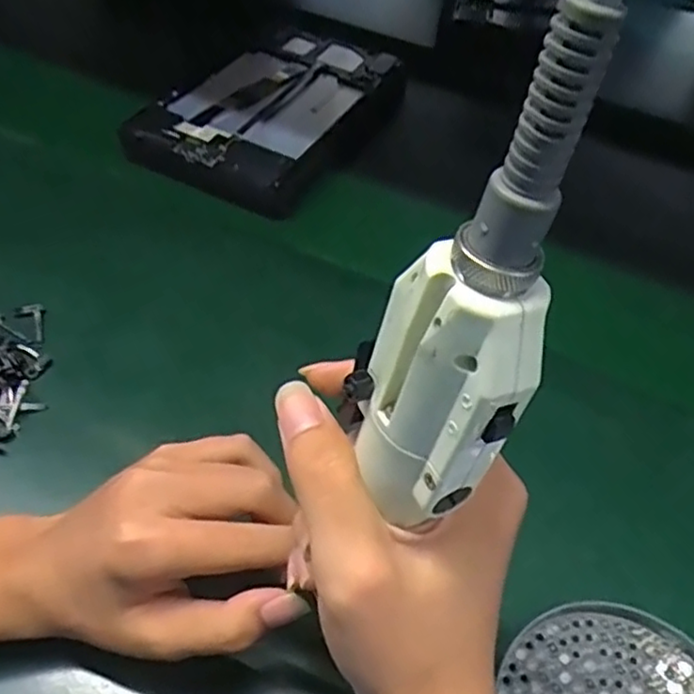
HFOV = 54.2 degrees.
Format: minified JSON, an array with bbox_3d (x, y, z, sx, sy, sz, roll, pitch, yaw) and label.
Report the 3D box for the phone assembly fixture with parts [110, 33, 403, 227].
[{"bbox_3d":[-0.067,-0.216,0.603,0.166,0.039,0.261,23,51,15],"label":"phone assembly fixture with parts"}]

